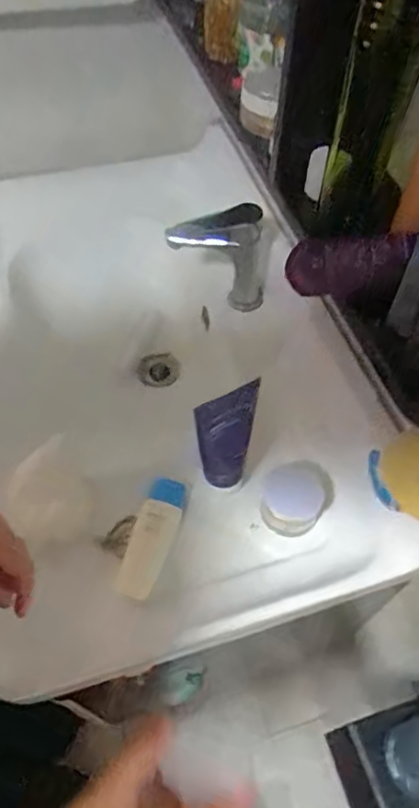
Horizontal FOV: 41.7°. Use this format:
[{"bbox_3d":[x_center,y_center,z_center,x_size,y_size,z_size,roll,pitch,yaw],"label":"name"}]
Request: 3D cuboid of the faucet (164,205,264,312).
[{"bbox_3d":[0.012,-0.213,0.787,0.140,0.161,0.058,11,56,7],"label":"faucet"}]

